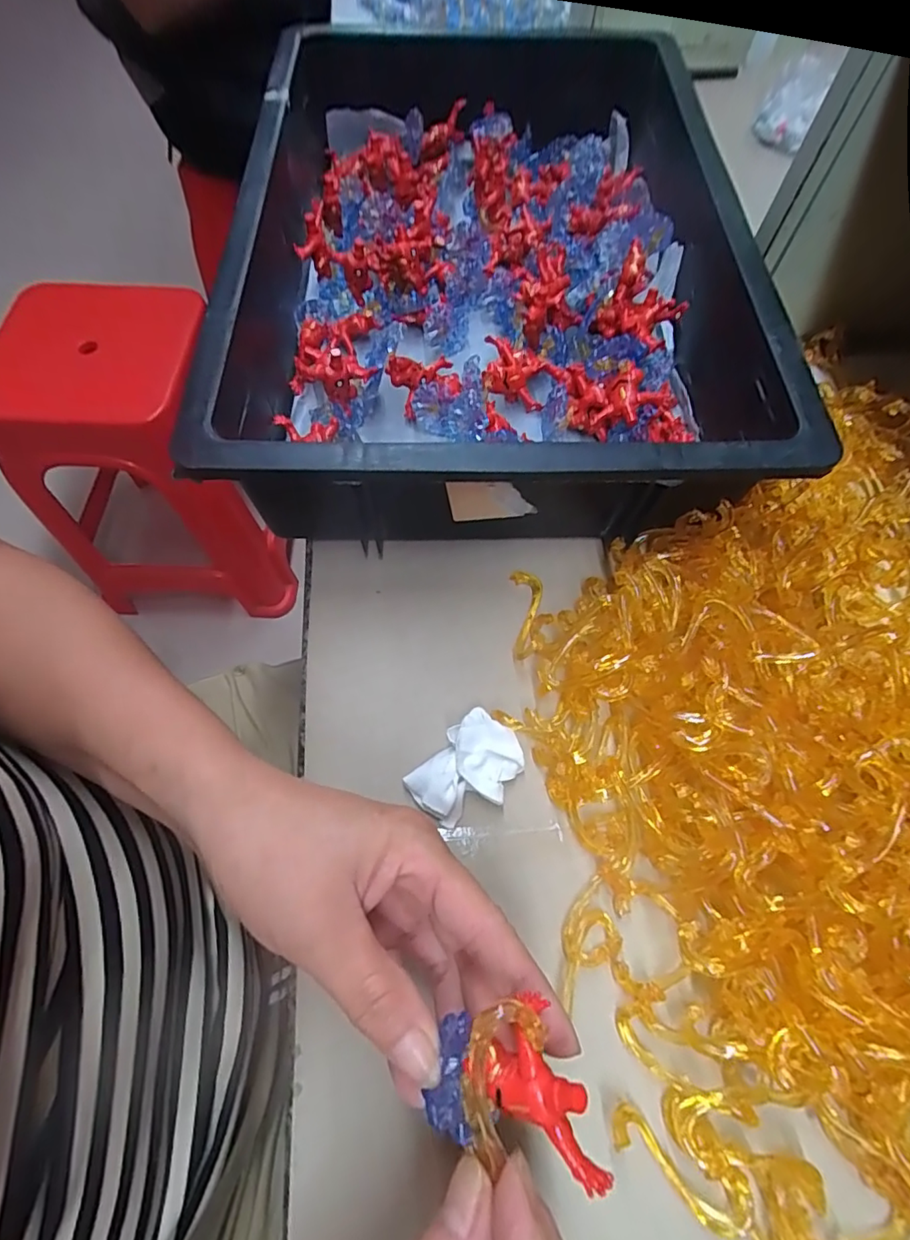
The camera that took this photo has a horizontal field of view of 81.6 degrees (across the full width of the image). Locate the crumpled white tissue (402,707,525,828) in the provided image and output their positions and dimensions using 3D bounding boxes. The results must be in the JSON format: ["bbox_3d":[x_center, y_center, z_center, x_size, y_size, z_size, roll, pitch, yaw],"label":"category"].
[{"bbox_3d":[0.007,0.076,0.264,0.039,0.017,0.056,41,71,15],"label":"crumpled white tissue"}]

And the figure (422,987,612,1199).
[{"bbox_3d":[0.017,0.144,0.166,0.051,0.025,0.052,-29,73,24],"label":"figure"}]

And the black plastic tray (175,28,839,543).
[{"bbox_3d":[0.018,-0.258,0.369,0.306,0.095,0.455,0,66,-2],"label":"black plastic tray"}]

